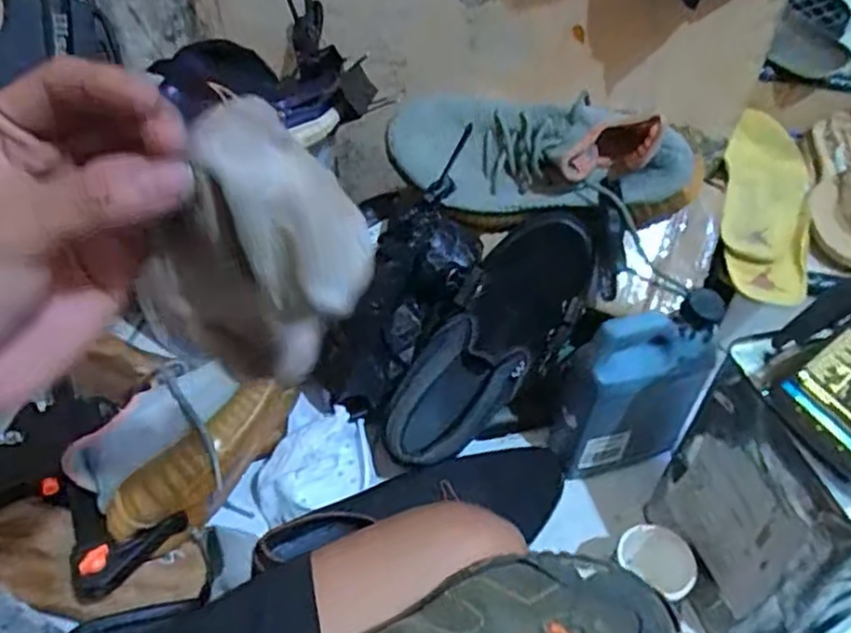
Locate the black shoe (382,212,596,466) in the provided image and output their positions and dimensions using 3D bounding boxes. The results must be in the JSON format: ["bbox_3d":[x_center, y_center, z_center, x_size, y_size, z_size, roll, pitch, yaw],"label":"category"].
[{"bbox_3d":[0.062,0.023,0.690,0.101,0.073,0.273,36,86,27],"label":"black shoe"}]

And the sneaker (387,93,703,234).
[{"bbox_3d":[0.110,-0.147,0.695,0.281,0.117,0.101,0,46,-5],"label":"sneaker"}]

